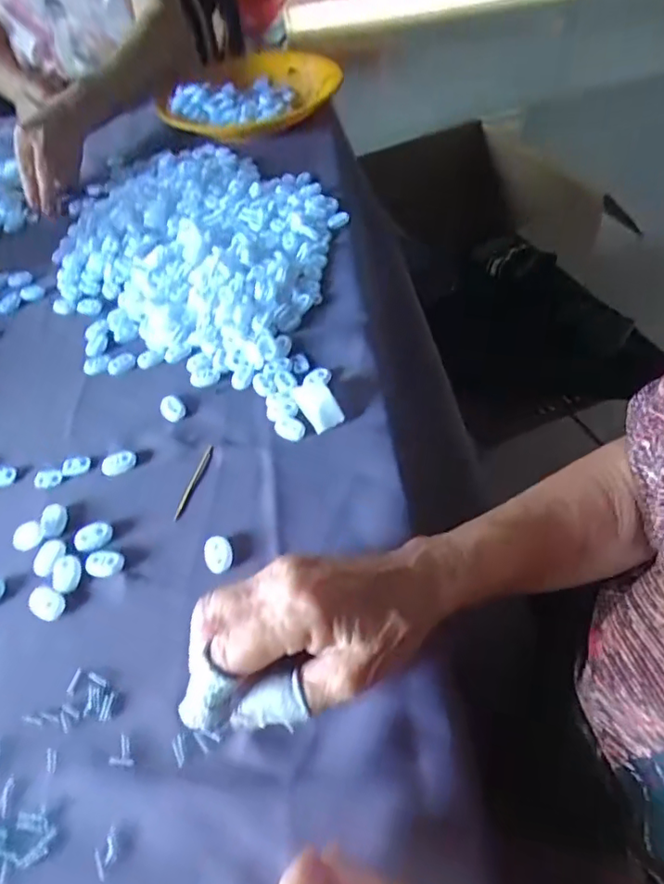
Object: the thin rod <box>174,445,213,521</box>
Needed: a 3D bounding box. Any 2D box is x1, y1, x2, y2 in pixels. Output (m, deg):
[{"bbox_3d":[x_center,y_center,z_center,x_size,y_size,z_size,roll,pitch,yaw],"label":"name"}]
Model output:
[{"bbox_3d":[-0.093,0.026,0.371,0.005,0.004,0.060,11,53,14],"label":"thin rod"}]

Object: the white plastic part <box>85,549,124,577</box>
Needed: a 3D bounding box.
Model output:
[{"bbox_3d":[-0.138,0.073,0.333,0.022,0.006,0.016,8,52,12],"label":"white plastic part"}]

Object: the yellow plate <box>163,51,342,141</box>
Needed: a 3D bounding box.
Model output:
[{"bbox_3d":[-0.101,-0.455,0.727,0.207,0.048,0.191,-3,51,3],"label":"yellow plate"}]

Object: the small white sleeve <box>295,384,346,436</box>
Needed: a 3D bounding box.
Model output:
[{"bbox_3d":[-0.010,-0.028,0.393,0.023,0.013,0.042,-22,52,-12],"label":"small white sleeve"}]

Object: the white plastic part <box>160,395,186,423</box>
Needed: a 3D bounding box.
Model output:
[{"bbox_3d":[-0.119,-0.025,0.414,0.017,0.009,0.020,-24,53,-14],"label":"white plastic part"}]

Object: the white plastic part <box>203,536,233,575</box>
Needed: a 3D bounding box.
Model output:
[{"bbox_3d":[-0.069,0.067,0.333,0.017,0.004,0.025,-25,53,-15],"label":"white plastic part"}]

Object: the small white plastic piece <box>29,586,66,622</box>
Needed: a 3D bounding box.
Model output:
[{"bbox_3d":[-0.166,0.094,0.320,0.021,0.006,0.016,20,55,20],"label":"small white plastic piece"}]

